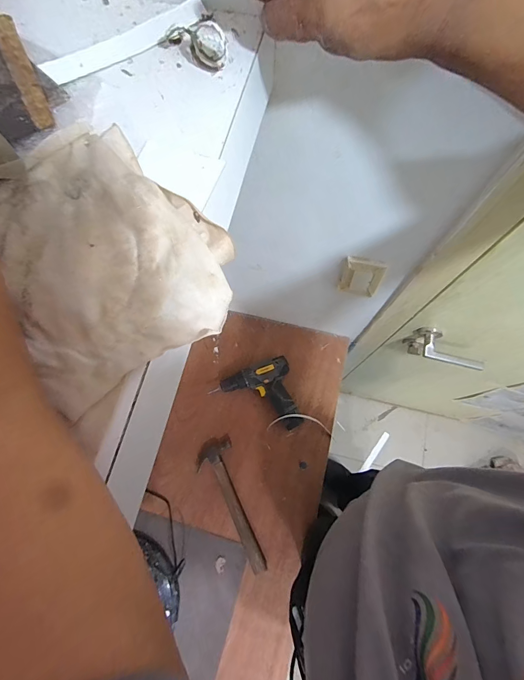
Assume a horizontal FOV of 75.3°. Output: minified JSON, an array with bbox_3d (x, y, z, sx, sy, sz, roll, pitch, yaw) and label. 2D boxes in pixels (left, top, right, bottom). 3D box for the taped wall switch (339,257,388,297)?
[{"bbox_3d":[0.184,-0.114,0.639,0.070,0.115,0.012,14,74,6],"label":"taped wall switch"}]

